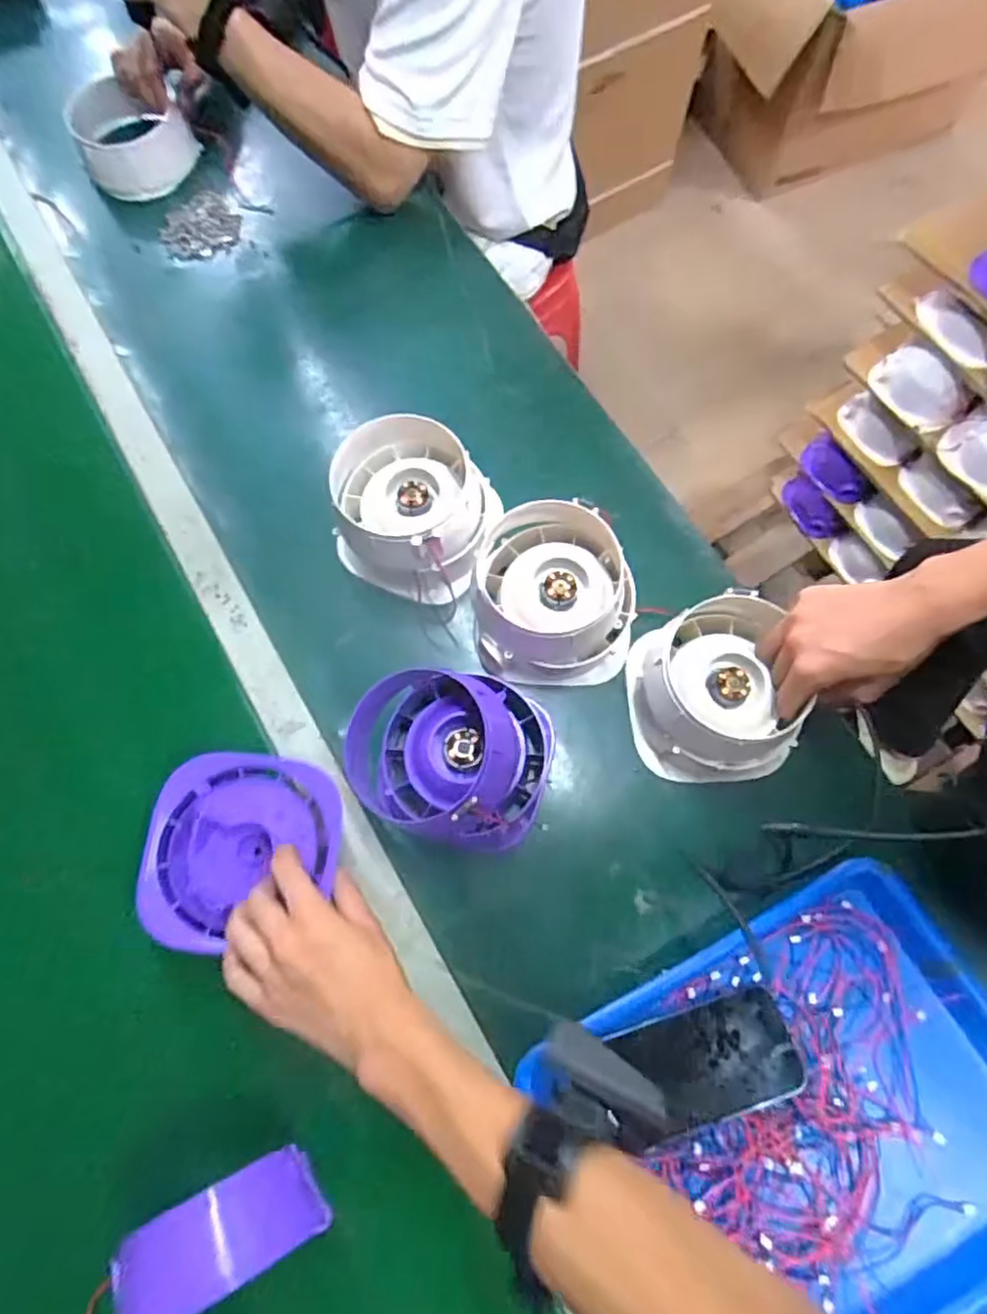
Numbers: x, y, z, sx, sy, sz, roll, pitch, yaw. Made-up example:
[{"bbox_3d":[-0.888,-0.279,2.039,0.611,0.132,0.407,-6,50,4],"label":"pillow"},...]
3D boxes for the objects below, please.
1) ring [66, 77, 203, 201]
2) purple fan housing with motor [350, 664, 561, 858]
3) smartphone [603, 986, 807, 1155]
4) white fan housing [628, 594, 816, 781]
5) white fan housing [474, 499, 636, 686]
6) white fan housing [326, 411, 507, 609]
[{"bbox_3d":[-0.405,-0.584,0.732,0.120,0.060,0.120,0,73,-1],"label":"ring"},{"bbox_3d":[-0.033,0.078,0.532,0.155,0.070,0.136,15,74,4],"label":"purple fan housing with motor"},{"bbox_3d":[0.152,0.293,0.473,0.141,0.006,0.073,-12,60,-12],"label":"smartphone"},{"bbox_3d":[0.176,0.023,0.536,0.116,0.079,0.146,-3,73,0],"label":"white fan housing"},{"bbox_3d":[0.053,-0.056,0.575,0.130,0.065,0.149,3,73,0],"label":"white fan housing"},{"bbox_3d":[-0.078,-0.138,0.591,0.153,0.088,0.143,0,73,-1],"label":"white fan housing"}]

